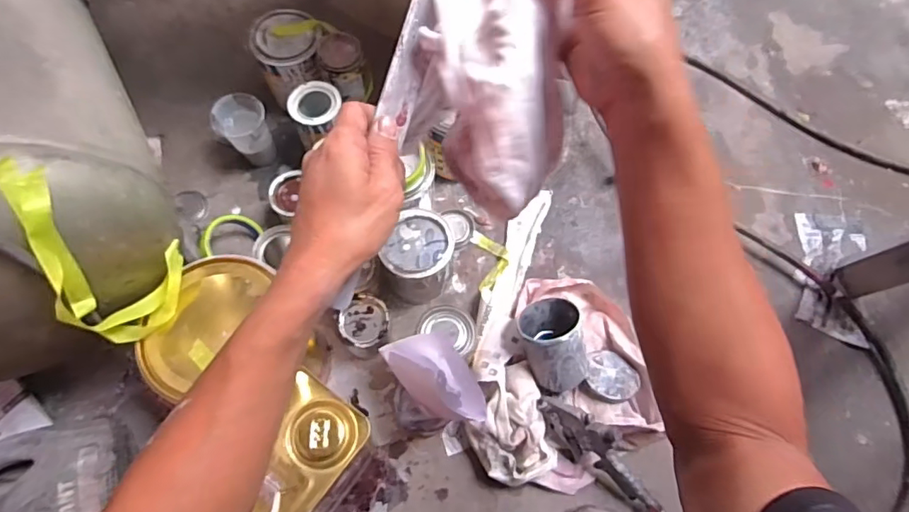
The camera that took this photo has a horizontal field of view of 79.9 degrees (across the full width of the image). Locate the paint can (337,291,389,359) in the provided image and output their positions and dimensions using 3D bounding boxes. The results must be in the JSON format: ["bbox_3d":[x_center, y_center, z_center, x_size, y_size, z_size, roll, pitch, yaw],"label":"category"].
[{"bbox_3d":[-0.123,0.098,0.752,0.069,0.073,0.074,4,67,1],"label":"paint can"}]

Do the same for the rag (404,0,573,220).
[{"bbox_3d":[0.033,-0.139,0.358,0.107,0.120,0.177,16,68,6],"label":"rag"}]

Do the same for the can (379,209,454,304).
[{"bbox_3d":[-0.049,0.005,0.767,0.098,0.116,0.102,21,69,8],"label":"can"}]

